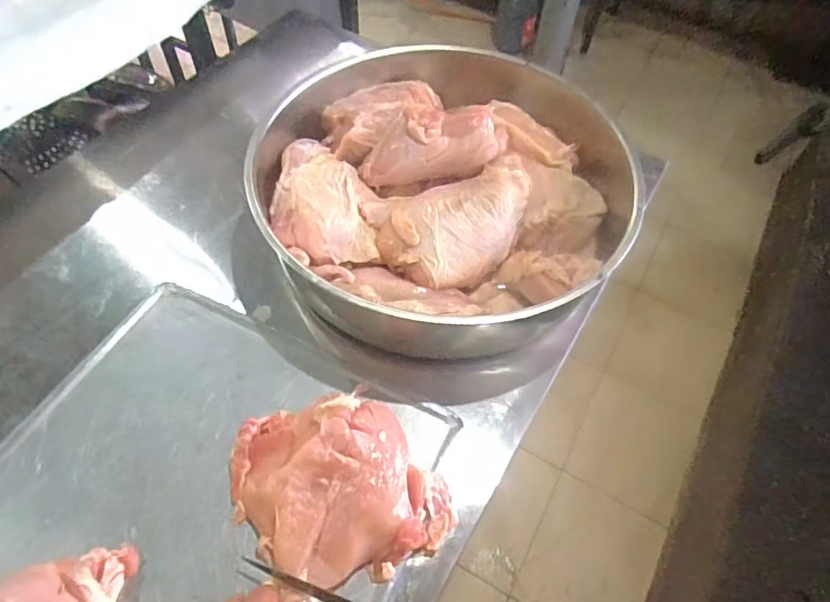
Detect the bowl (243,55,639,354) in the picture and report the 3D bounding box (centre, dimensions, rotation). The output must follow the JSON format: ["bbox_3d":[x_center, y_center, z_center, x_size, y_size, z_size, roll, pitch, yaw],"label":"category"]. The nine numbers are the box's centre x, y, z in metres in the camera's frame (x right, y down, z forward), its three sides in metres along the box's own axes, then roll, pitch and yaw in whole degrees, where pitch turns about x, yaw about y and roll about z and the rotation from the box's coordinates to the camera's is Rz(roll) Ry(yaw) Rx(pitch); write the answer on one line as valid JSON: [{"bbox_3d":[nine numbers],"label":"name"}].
[{"bbox_3d":[0.025,-0.128,0.565,0.367,0.089,0.368,1,57,-2],"label":"bowl"}]

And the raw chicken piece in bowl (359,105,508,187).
[{"bbox_3d":[0.022,-0.167,0.561,0.146,0.048,0.070,-13,57,4],"label":"raw chicken piece in bowl"}]

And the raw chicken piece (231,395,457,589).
[{"bbox_3d":[-0.061,0.141,0.414,0.133,0.036,0.154,-34,64,-22],"label":"raw chicken piece"}]

